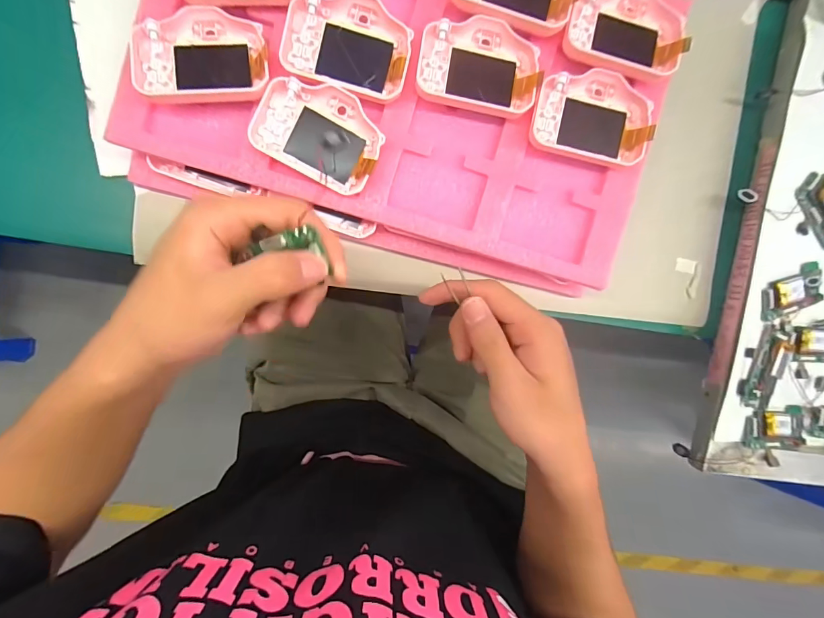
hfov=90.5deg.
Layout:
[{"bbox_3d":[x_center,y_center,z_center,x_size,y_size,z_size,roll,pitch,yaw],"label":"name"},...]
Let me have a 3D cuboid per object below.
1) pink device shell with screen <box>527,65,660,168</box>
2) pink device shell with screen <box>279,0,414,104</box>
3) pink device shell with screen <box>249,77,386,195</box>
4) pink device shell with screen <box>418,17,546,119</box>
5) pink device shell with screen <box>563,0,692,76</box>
[{"bbox_3d":[0.131,-0.141,0.297,0.082,0.017,0.058,14,92,-7],"label":"pink device shell with screen"},{"bbox_3d":[-0.043,-0.179,0.277,0.082,0.014,0.060,10,93,-7],"label":"pink device shell with screen"},{"bbox_3d":[-0.063,-0.121,0.281,0.083,0.016,0.059,27,90,-8],"label":"pink device shell with screen"},{"bbox_3d":[0.047,-0.172,0.288,0.084,0.015,0.059,10,93,-7],"label":"pink device shell with screen"},{"bbox_3d":[0.155,-0.203,0.292,0.082,0.012,0.056,13,92,-7],"label":"pink device shell with screen"}]

